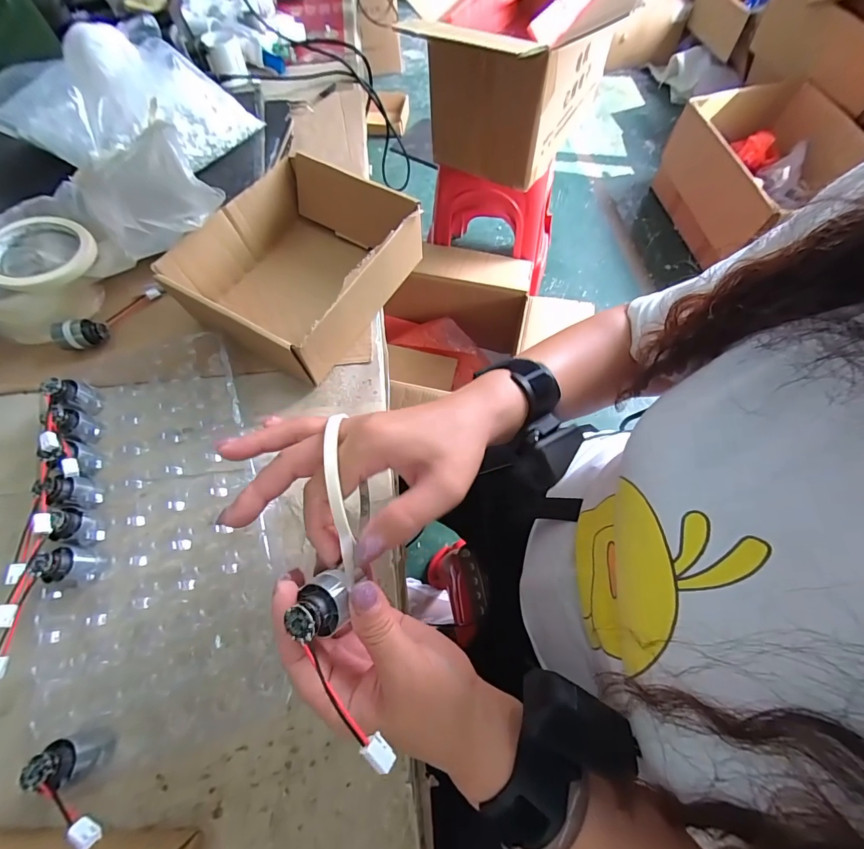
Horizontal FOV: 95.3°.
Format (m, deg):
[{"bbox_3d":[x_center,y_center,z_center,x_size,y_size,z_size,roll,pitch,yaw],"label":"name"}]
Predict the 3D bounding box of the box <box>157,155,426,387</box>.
[{"bbox_3d":[-0.138,-0.169,0.420,0.188,0.080,0.207,28,69,13],"label":"box"}]

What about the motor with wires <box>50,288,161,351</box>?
[{"bbox_3d":[-0.348,-0.118,0.422,0.035,0.024,0.109,39,72,17],"label":"motor with wires"}]

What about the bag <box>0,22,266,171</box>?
[{"bbox_3d":[-0.347,-0.341,0.427,0.273,0.089,0.121,-12,67,-3],"label":"bag"}]

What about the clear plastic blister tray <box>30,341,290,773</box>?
[{"bbox_3d":[-0.228,0.076,0.333,0.168,0.032,0.330,-12,65,-4],"label":"clear plastic blister tray"}]

